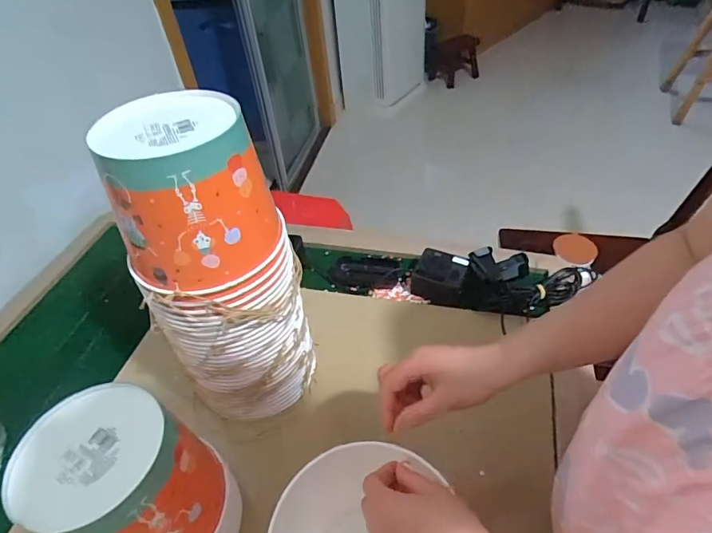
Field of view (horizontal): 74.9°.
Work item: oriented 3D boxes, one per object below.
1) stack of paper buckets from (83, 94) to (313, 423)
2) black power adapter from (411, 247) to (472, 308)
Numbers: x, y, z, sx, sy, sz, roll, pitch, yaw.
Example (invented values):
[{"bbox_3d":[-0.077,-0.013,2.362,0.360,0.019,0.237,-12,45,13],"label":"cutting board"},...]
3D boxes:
[{"bbox_3d":[-0.142,0.018,0.530,0.148,0.379,0.141,-20,45,-14],"label":"stack of paper buckets"},{"bbox_3d":[0.136,0.016,0.748,0.083,0.047,0.072,18,49,24],"label":"black power adapter"}]

